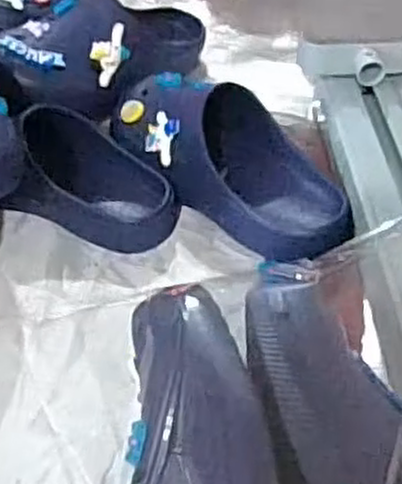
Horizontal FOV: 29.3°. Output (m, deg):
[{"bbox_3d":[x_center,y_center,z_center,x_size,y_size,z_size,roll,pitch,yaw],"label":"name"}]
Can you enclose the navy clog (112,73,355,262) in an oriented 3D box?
[{"bbox_3d":[0.013,-0.083,0.712,0.105,0.086,0.277,-28,50,-25],"label":"navy clog"}]

